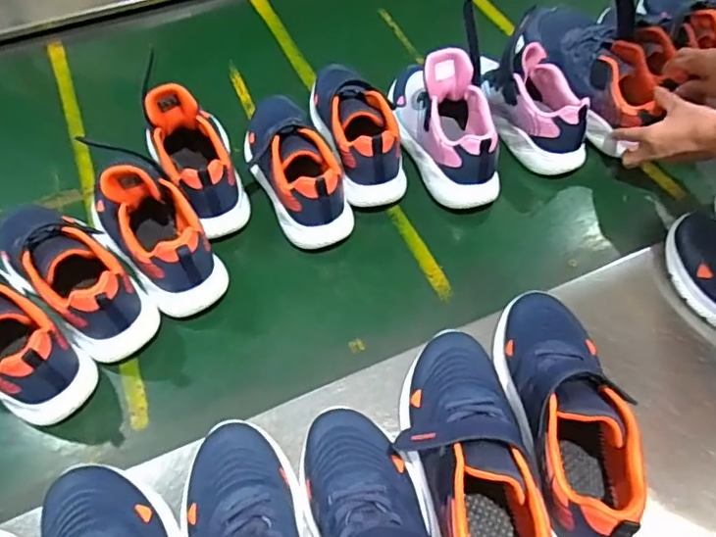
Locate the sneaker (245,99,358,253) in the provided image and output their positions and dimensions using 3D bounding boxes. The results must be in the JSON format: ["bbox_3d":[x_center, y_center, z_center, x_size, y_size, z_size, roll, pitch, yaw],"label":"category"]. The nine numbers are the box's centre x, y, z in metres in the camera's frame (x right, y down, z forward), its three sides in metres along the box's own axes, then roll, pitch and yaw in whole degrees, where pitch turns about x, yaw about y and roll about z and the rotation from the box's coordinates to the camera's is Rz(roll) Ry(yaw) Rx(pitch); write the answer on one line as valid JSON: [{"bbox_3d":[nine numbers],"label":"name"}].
[{"bbox_3d":[-0.085,-0.141,0.724,0.089,0.088,0.245,-22,61,-11],"label":"sneaker"}]

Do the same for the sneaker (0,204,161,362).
[{"bbox_3d":[-0.318,-0.006,0.630,0.228,0.094,0.098,35,66,20],"label":"sneaker"}]

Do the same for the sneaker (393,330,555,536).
[{"bbox_3d":[0.093,0.154,0.473,0.098,0.087,0.231,-14,60,-6],"label":"sneaker"}]

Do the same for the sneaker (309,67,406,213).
[{"bbox_3d":[-0.012,-0.200,0.751,0.102,0.086,0.250,-16,60,-7],"label":"sneaker"}]

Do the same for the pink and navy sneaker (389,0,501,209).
[{"bbox_3d":[0.110,-0.199,0.737,0.106,0.100,0.209,-6,59,-2],"label":"pink and navy sneaker"}]

